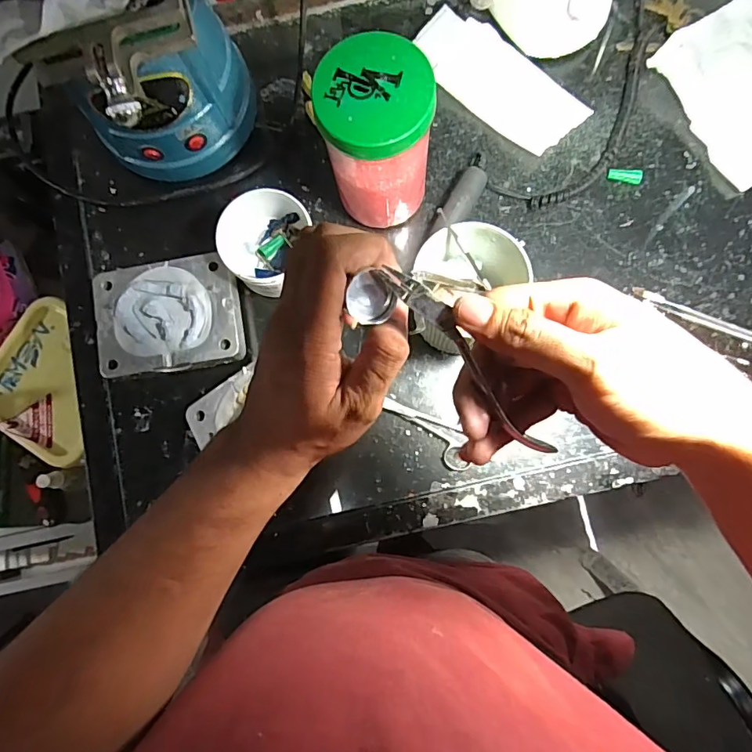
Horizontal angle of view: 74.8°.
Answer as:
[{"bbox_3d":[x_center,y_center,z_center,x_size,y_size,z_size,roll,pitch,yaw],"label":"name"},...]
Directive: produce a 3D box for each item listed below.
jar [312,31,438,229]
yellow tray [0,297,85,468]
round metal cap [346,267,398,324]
[{"bbox_3d":[0.000,-0.209,0.457,0.094,0.159,0.093,-3,83,2],"label":"jar"},{"bbox_3d":[-0.438,0.013,0.619,0.117,0.021,0.205,-11,82,1],"label":"yellow tray"},{"bbox_3d":[-0.003,-0.035,0.230,0.021,0.011,0.021,0,83,3],"label":"round metal cap"}]

